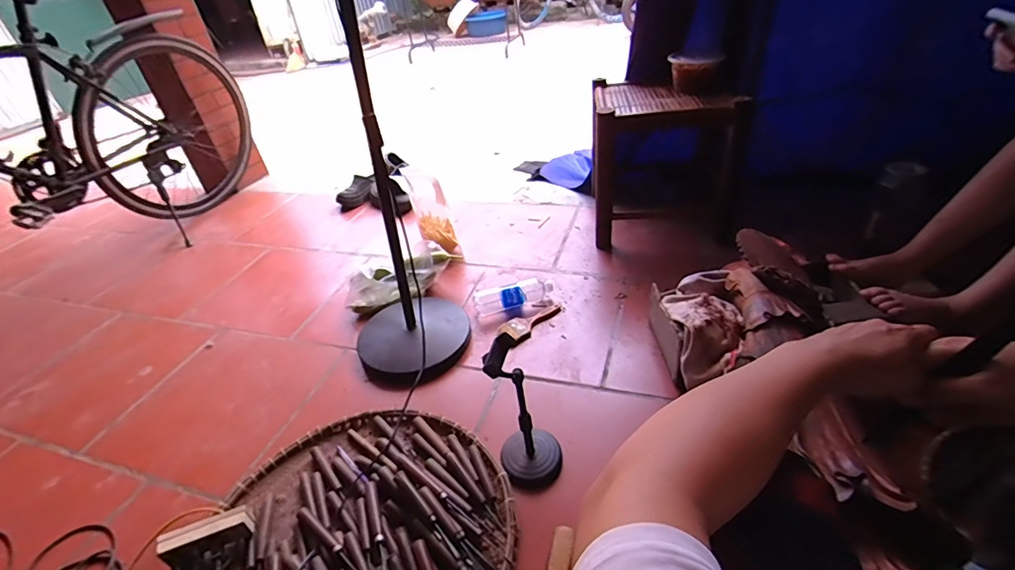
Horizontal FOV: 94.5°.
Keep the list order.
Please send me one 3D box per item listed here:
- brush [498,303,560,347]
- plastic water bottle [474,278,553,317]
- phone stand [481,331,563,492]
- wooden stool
[{"bbox_3d":[0.060,0.087,1.153,0.167,0.016,0.063,-28,40,-27],"label":"brush"},{"bbox_3d":[0.013,0.026,1.211,0.204,0.058,0.058,-13,36,-8],"label":"plastic water bottle"},{"bbox_3d":[0.030,0.209,0.771,0.106,0.264,0.107,-9,35,-1],"label":"phone stand"},{"bbox_3d":[0.466,-0.372,1.404,0.404,0.404,0.372,-2,36,8],"label":"wooden stool"}]

